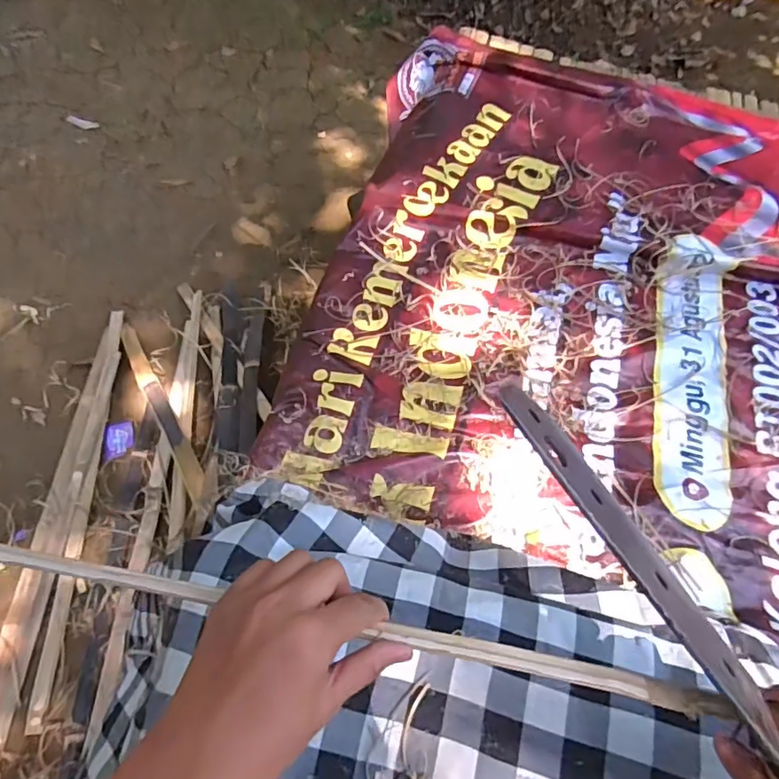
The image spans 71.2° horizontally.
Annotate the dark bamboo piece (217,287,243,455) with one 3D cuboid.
[{"bbox_3d":[-0.351,-0.080,1.191,0.054,0.049,0.578,-8,44,-8],"label":"dark bamboo piece"}]

